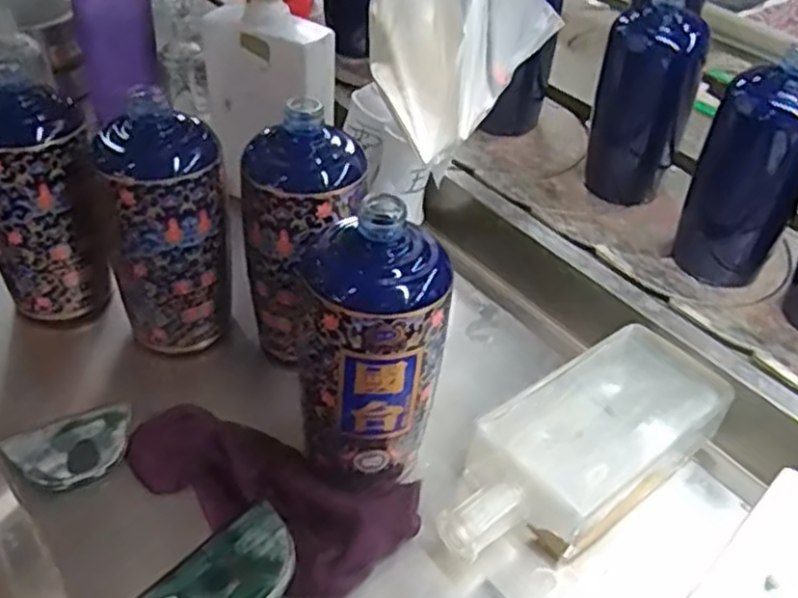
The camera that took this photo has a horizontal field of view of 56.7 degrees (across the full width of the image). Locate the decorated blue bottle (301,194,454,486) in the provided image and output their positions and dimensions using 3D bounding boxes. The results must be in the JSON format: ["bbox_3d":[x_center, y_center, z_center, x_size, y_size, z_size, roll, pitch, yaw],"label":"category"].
[{"bbox_3d":[-0.014,0.028,0.424,0.078,0.157,0.065,6,42,2],"label":"decorated blue bottle"}]

